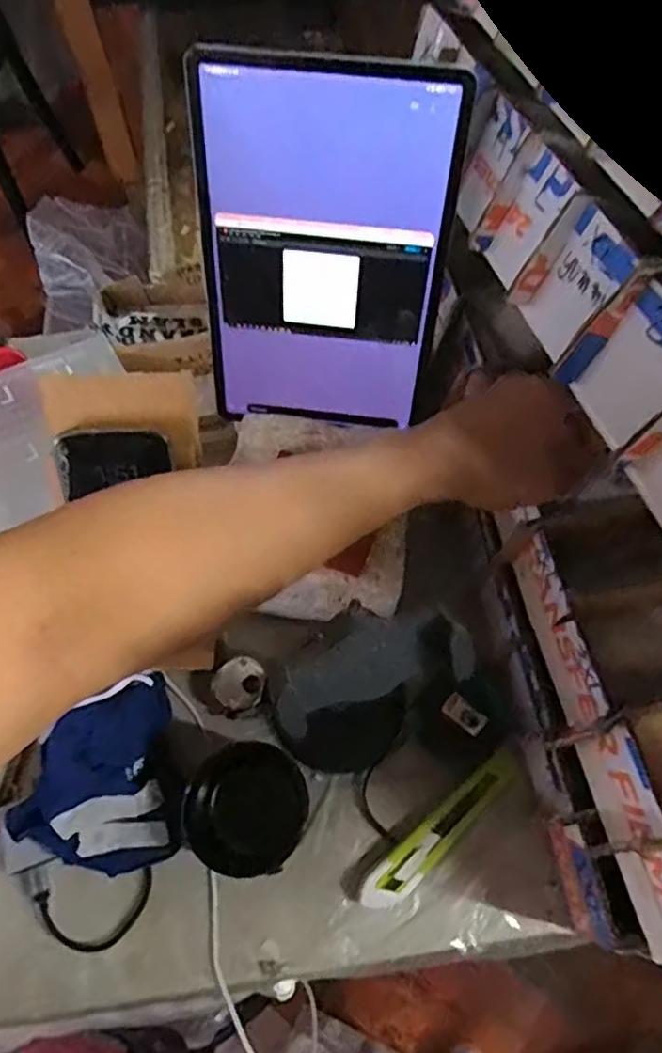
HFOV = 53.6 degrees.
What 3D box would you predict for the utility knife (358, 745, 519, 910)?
[{"bbox_3d":[0.084,0.226,0.489,0.150,0.008,0.029,-39,73,-15],"label":"utility knife"}]

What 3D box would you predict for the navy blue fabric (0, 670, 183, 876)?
[{"bbox_3d":[-0.169,0.183,0.478,0.106,0.062,0.123,-7,67,-3],"label":"navy blue fabric"}]

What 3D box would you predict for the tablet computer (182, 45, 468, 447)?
[{"bbox_3d":[-0.005,-0.170,0.439,0.156,0.240,0.012,8,46,2],"label":"tablet computer"}]

